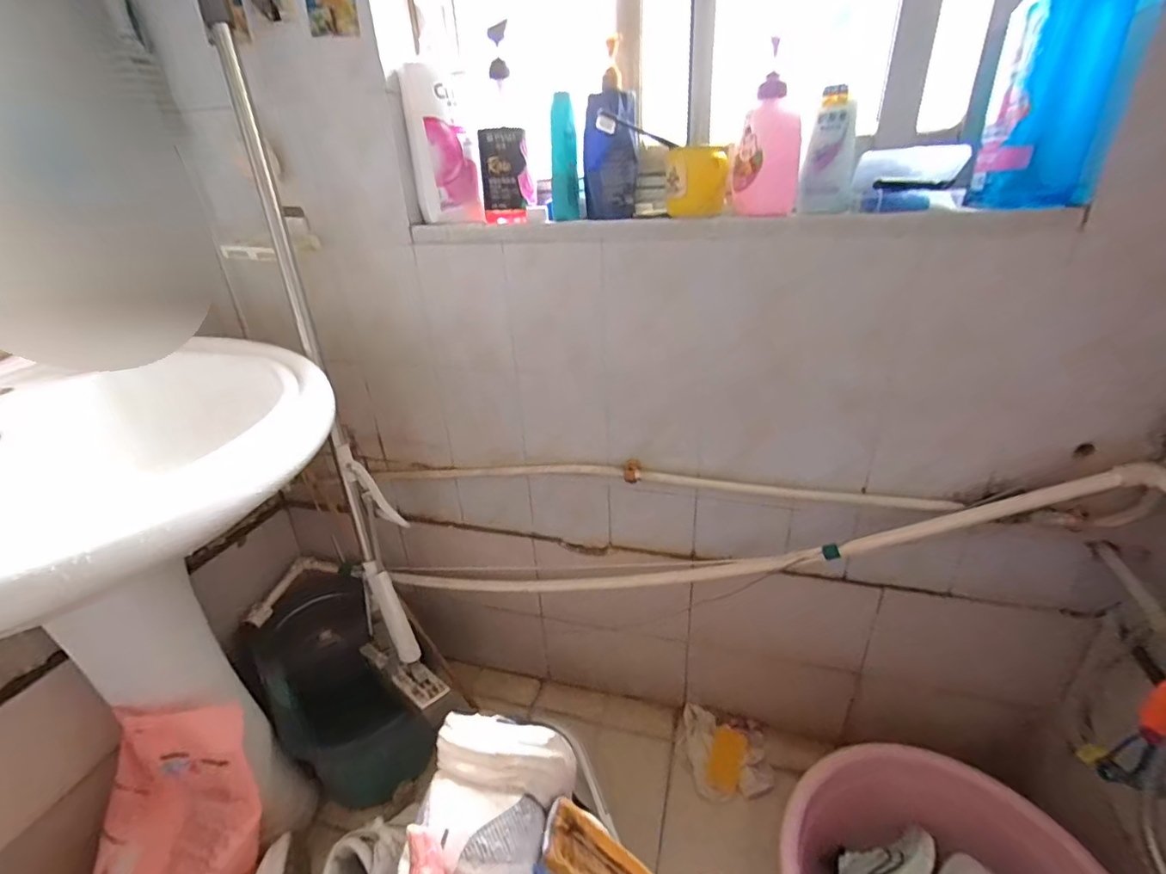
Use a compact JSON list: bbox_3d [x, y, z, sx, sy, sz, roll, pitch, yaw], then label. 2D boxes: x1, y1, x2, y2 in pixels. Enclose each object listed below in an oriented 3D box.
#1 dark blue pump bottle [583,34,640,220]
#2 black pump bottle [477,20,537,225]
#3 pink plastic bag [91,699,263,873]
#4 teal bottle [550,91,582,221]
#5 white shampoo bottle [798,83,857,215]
[{"bbox_3d":[0.039,-0.413,0.698,0.073,0.205,0.061,2,27,7],"label":"dark blue pump bottle"},{"bbox_3d":[-0.112,-0.430,0.722,0.073,0.231,0.045,-5,27,-6],"label":"black pump bottle"},{"bbox_3d":[-0.593,0.533,0.725,0.212,0.295,0.210,12,29,25],"label":"pink plastic bag"},{"bbox_3d":[-0.026,-0.393,0.725,0.040,0.154,0.042,-3,27,-2],"label":"teal bottle"},{"bbox_3d":[0.309,-0.351,0.636,0.062,0.133,0.036,9,28,20],"label":"white shampoo bottle"}]

